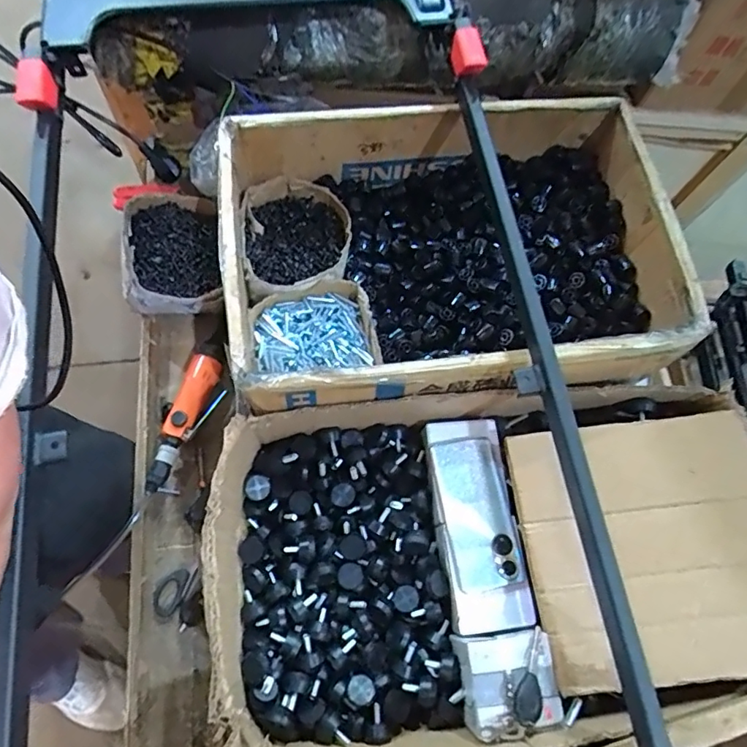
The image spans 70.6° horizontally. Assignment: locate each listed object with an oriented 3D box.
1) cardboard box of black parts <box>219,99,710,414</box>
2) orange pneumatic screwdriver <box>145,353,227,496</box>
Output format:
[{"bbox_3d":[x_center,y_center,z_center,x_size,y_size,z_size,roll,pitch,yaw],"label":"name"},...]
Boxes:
[{"bbox_3d":[0.089,-0.144,0.653,0.526,0.141,0.378,-10,70,-9],"label":"cardboard box of black parts"},{"bbox_3d":[-0.251,0.061,0.698,0.058,0.046,0.196,21,68,3],"label":"orange pneumatic screwdriver"}]

